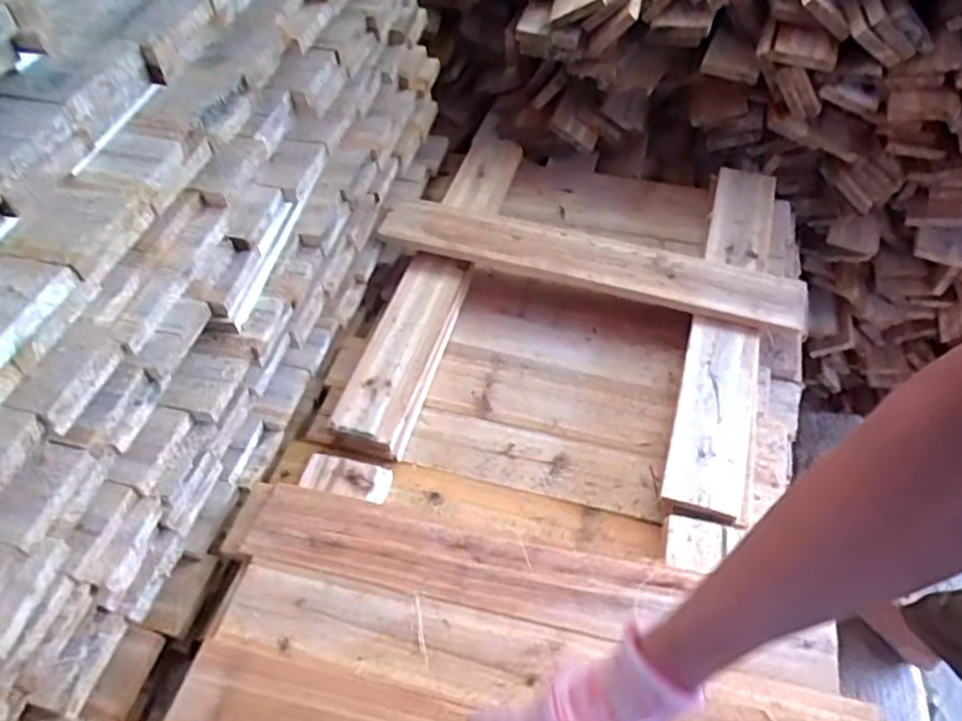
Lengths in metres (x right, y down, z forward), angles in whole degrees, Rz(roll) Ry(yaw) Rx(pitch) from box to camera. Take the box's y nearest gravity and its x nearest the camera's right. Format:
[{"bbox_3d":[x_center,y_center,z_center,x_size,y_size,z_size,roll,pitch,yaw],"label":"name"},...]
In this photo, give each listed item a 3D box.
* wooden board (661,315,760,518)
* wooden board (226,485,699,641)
[{"bbox_3d":[0.242,0.055,0.709,0.076,0.034,0.203,13,54,13],"label":"wooden board"},{"bbox_3d":[-0.023,0.168,0.582,0.370,0.010,0.082,11,54,11],"label":"wooden board"}]

